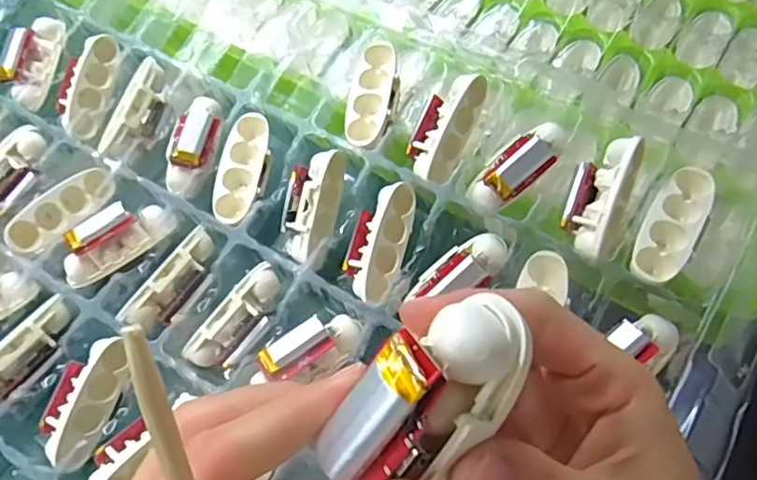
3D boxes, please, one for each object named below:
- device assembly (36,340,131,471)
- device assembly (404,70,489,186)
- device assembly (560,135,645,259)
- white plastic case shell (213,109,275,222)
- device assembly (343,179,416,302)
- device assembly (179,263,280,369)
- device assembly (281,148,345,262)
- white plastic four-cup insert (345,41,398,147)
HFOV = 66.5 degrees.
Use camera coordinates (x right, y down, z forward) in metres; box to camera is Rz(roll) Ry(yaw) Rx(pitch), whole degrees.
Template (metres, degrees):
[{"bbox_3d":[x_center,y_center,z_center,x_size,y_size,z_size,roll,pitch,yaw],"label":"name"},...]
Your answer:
[{"bbox_3d":[-0.147,0.079,0.284,0.028,0.015,0.061,11,62,7],"label":"device assembly"},{"bbox_3d":[0.036,-0.061,0.312,0.027,0.016,0.061,29,92,15],"label":"device assembly"},{"bbox_3d":[0.111,-0.022,0.289,0.027,0.022,0.061,22,92,34],"label":"device assembly"},{"bbox_3d":[-0.075,-0.039,0.326,0.025,0.015,0.063,9,74,6],"label":"white plastic case shell"},{"bbox_3d":[0.001,0.000,0.302,0.028,0.017,0.062,20,82,11],"label":"device assembly"},{"bbox_3d":[-0.072,0.041,0.295,0.024,0.013,0.061,38,90,19],"label":"device assembly"},{"bbox_3d":[-0.038,-0.020,0.312,0.029,0.019,0.060,14,82,8],"label":"device assembly"},{"bbox_3d":[-0.003,-0.081,0.323,0.025,0.010,0.064,10,75,6],"label":"white plastic four-cup insert"}]

